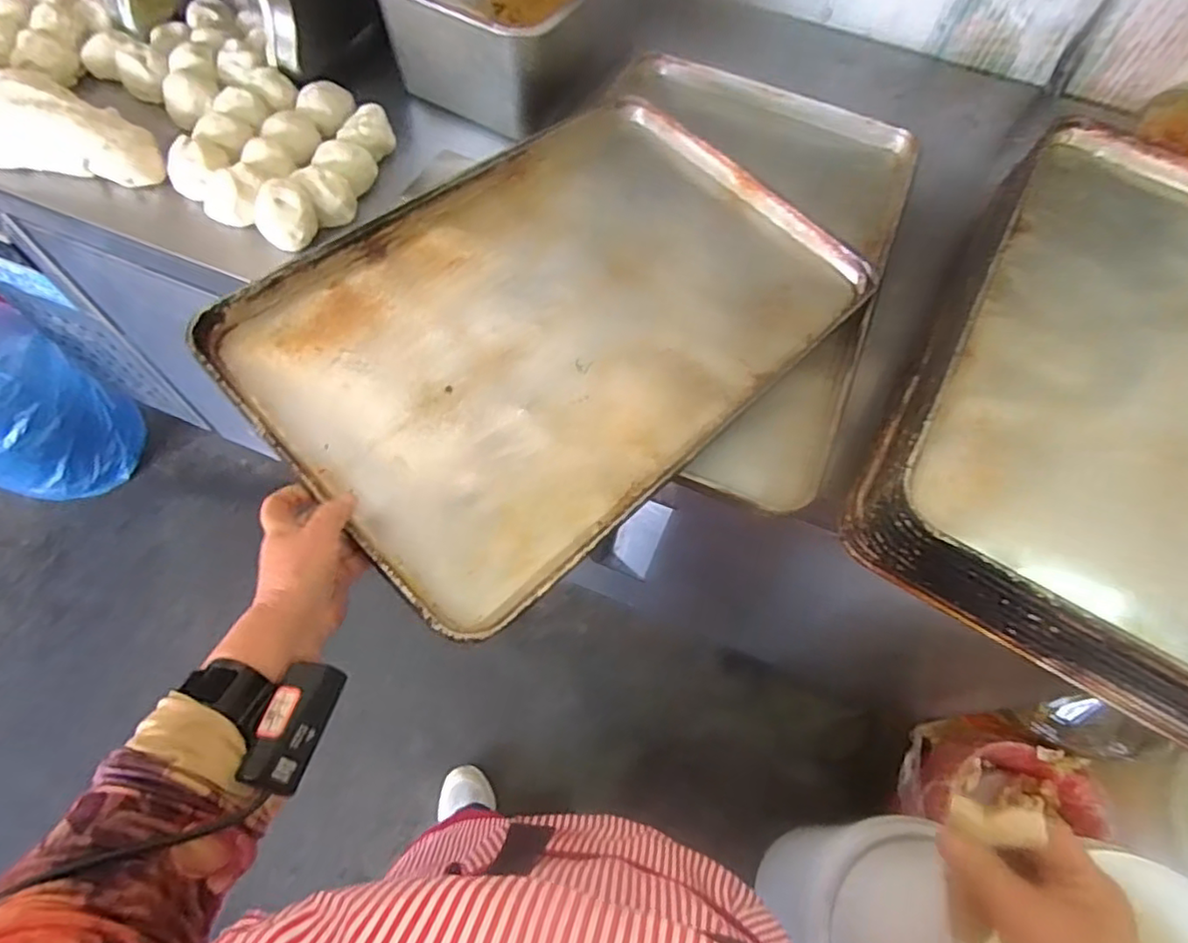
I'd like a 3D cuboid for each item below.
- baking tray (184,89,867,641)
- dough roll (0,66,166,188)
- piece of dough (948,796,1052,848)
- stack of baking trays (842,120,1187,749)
[{"bbox_3d":[-0.029,-0.165,0.645,0.407,0.050,0.585,43,68,16],"label":"baking tray"},{"bbox_3d":[-0.715,-0.431,0.751,0.426,0.063,0.107,17,64,4],"label":"dough roll"},{"bbox_3d":[0.219,0.191,0.343,0.008,0.043,0.020,32,59,-29],"label":"piece of dough"},{"bbox_3d":[0.531,-0.072,0.584,0.406,0.091,0.604,31,65,11],"label":"stack of baking trays"}]

